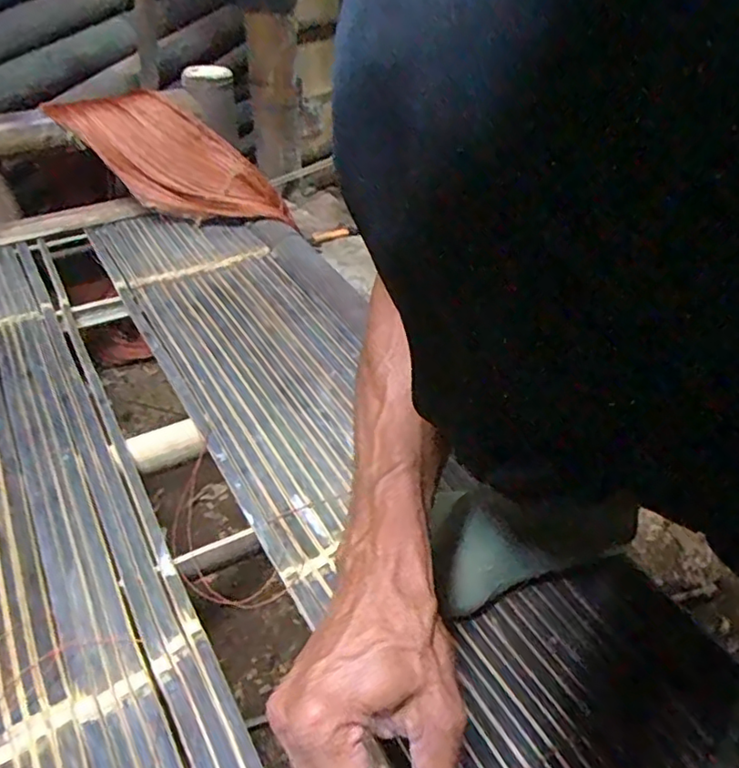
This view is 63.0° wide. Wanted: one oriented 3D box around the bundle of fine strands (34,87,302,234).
[{"bbox_3d":[-0.281,-0.335,0.891,0.353,0.051,0.156,32,66,-12],"label":"bundle of fine strands"}]

